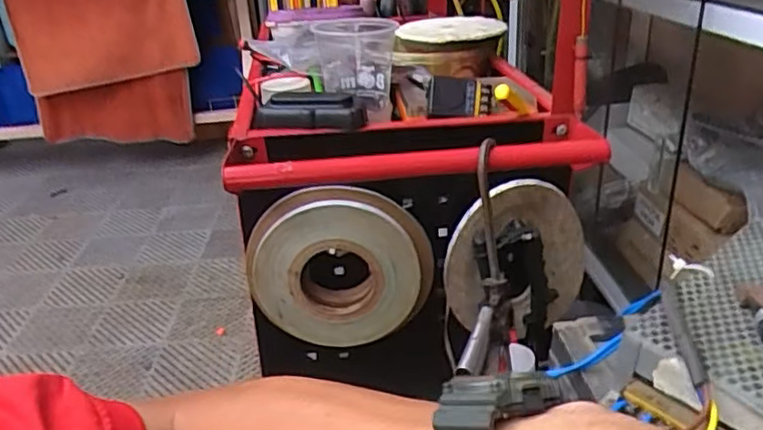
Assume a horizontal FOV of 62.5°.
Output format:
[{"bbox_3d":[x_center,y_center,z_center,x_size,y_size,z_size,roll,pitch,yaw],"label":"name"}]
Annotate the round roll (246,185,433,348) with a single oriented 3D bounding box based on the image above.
[{"bbox_3d":[-0.043,0.052,0.640,0.184,0.163,0.043,-7,26,-7],"label":"round roll"}]

